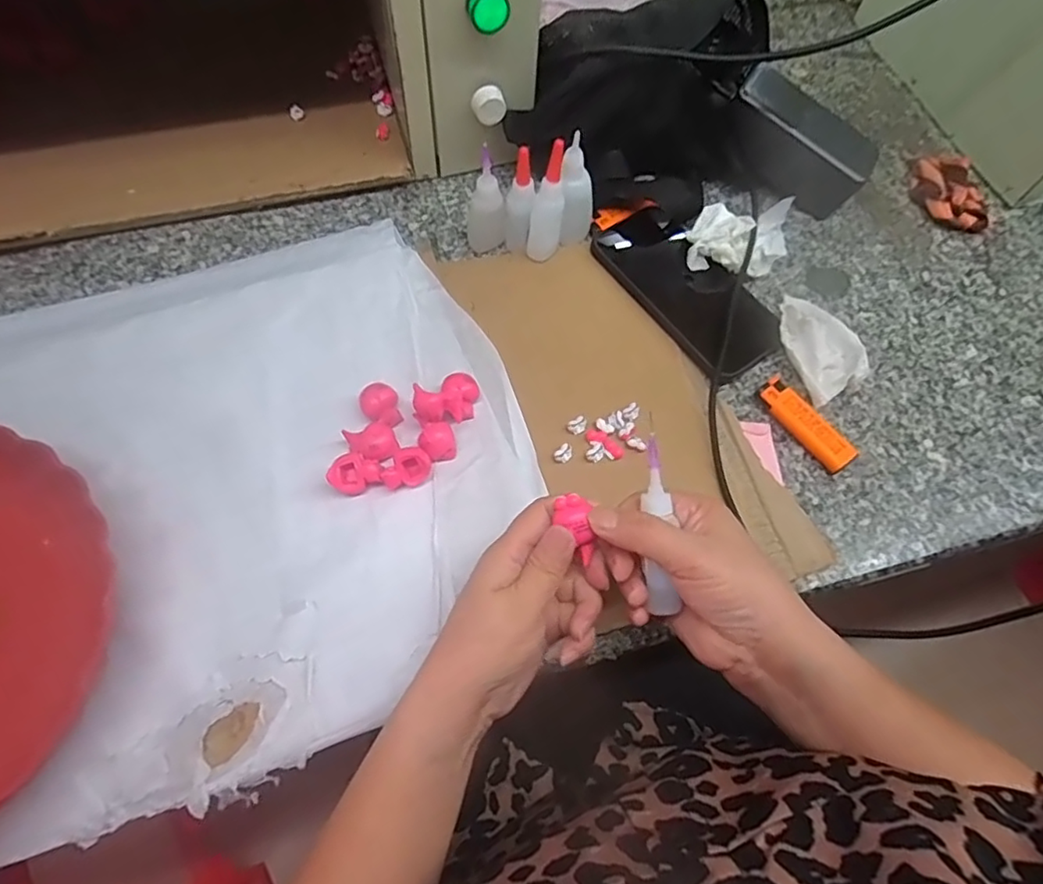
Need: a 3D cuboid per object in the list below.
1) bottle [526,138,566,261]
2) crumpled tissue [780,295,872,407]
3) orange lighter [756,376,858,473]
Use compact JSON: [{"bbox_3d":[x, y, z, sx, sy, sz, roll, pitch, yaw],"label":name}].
[{"bbox_3d":[0.022,-0.189,0.467,0.026,0.091,0.028,2,49,-9],"label":"bottle"},{"bbox_3d":[0.231,-0.078,0.465,0.065,0.026,0.089,-21,67,-11],"label":"crumpled tissue"},{"bbox_3d":[0.208,-0.014,0.440,0.025,0.015,0.080,-33,71,-16],"label":"orange lighter"}]

